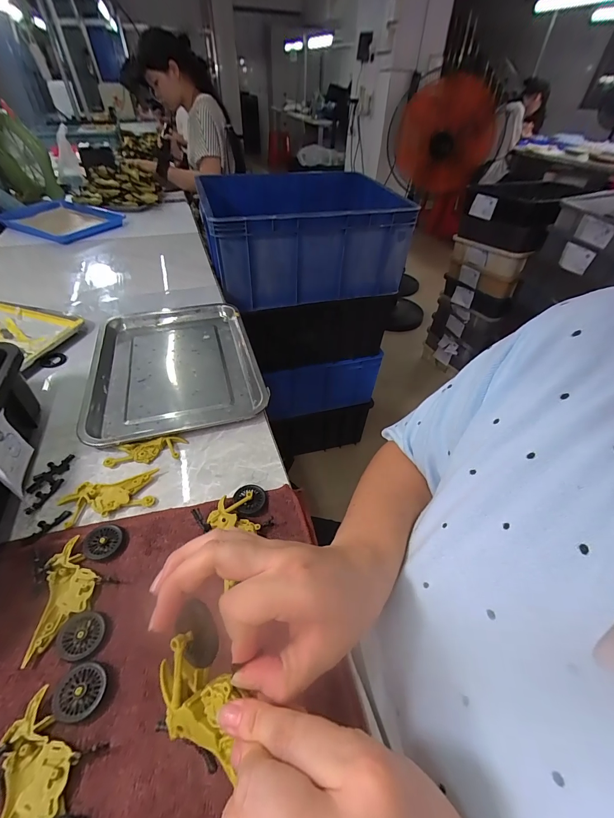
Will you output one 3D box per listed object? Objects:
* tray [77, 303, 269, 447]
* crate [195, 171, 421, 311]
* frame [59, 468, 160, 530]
[{"bbox_3d":[-0.230,-0.086,0.585,0.262,0.029,0.348,-10,45,-15],"label":"tray"},{"bbox_3d":[-0.028,-0.537,1.006,0.538,0.273,0.433,-12,46,-14],"label":"crate"},{"bbox_3d":[-0.232,0.104,0.400,0.099,0.011,0.048,-11,45,-17],"label":"frame"}]

